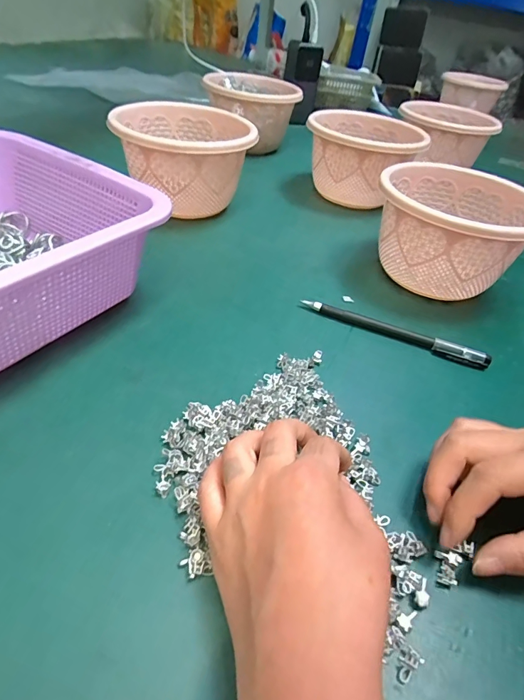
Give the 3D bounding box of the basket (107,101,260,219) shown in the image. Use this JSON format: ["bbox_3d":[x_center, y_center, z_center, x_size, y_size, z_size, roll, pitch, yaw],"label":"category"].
[{"bbox_3d":[-0.084,-0.202,0.445,0.138,0.088,0.138,-4,44,-15],"label":"basket"}]

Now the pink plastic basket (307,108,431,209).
[{"bbox_3d":[0.124,-0.239,0.521,0.140,0.086,0.137,10,42,0],"label":"pink plastic basket"}]

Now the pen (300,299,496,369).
[{"bbox_3d":[0.108,-0.015,0.333,0.150,0.010,0.012,21,43,11],"label":"pen"}]

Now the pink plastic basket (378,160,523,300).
[{"bbox_3d":[0.173,-0.106,0.385,0.143,0.087,0.141,14,42,5],"label":"pink plastic basket"}]

